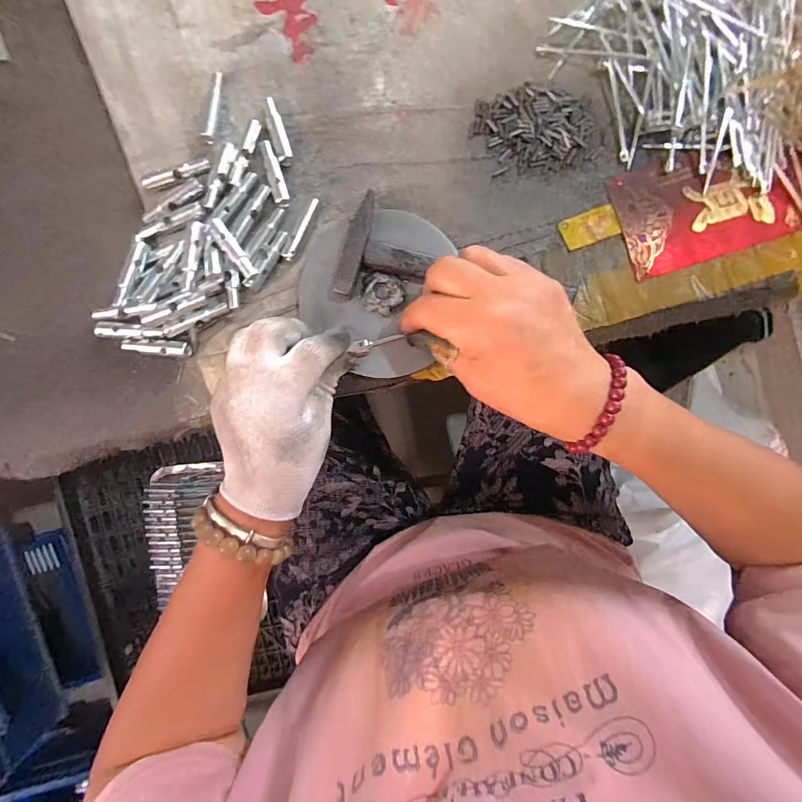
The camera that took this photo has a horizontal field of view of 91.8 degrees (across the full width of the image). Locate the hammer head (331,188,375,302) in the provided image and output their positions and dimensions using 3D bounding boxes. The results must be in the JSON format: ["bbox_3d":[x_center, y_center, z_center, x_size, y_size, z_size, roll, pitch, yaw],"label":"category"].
[{"bbox_3d":[-0.034,-0.114,0.290,0.018,0.015,0.078,19,91,-1],"label":"hammer head"}]

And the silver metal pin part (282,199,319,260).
[{"bbox_3d":[-0.077,-0.134,0.304,0.008,0.004,0.052,29,91,-1],"label":"silver metal pin part"}]

